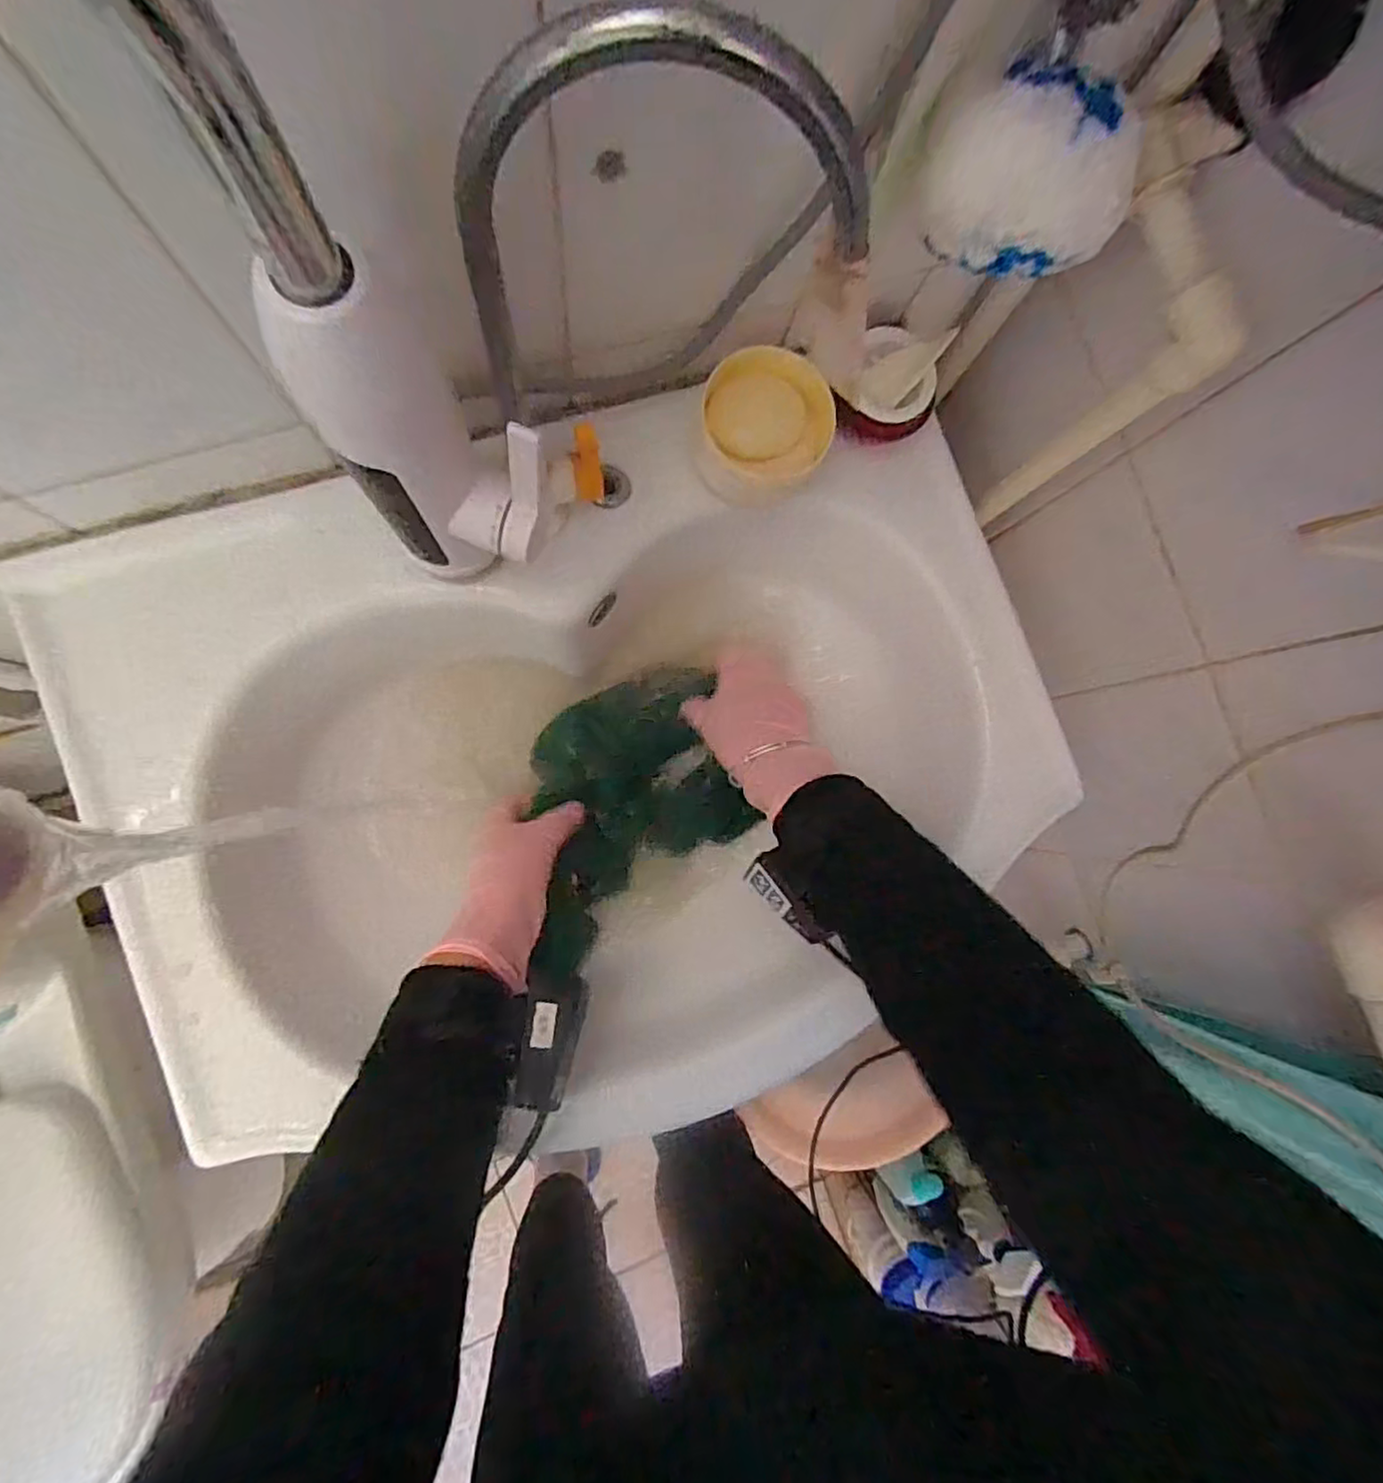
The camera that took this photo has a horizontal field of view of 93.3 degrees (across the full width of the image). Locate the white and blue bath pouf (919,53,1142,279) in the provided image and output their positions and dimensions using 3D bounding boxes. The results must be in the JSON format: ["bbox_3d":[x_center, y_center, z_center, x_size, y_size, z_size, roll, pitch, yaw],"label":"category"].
[{"bbox_3d":[0.147,-0.242,0.280,0.088,0.050,0.052,10,84,-7],"label":"white and blue bath pouf"}]

